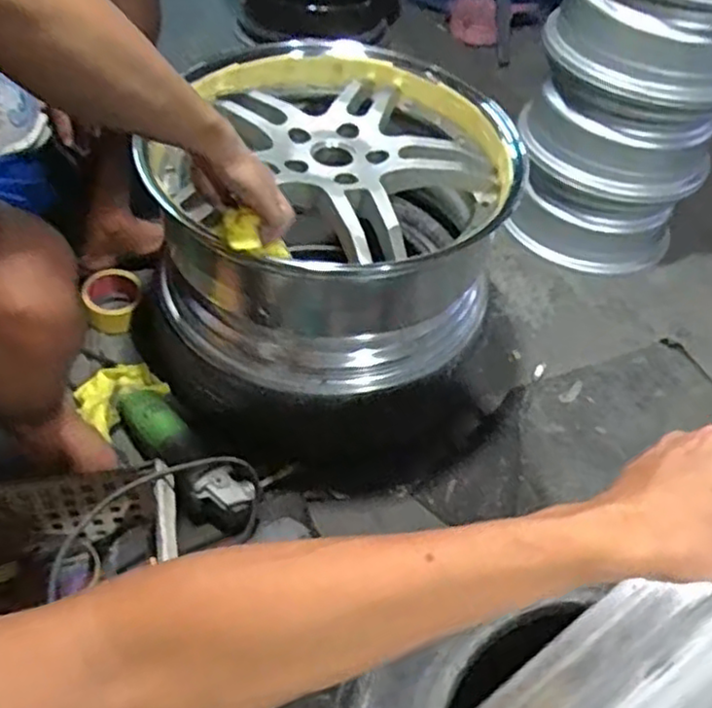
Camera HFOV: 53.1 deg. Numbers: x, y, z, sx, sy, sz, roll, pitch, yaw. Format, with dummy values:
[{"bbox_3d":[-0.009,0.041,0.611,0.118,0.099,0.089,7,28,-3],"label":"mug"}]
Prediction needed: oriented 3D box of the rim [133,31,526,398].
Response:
[{"bbox_3d":[-0.041,-0.206,1.019,0.459,0.253,0.494,0,49,-6],"label":"rim"}]

